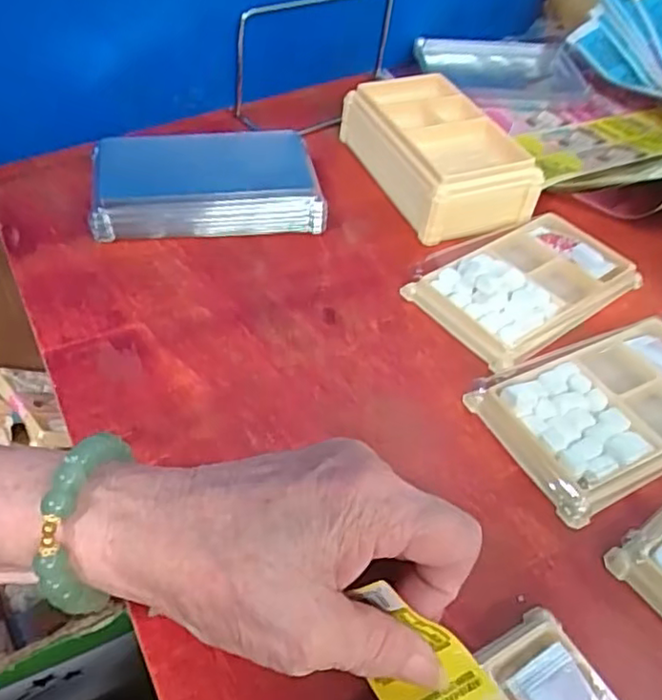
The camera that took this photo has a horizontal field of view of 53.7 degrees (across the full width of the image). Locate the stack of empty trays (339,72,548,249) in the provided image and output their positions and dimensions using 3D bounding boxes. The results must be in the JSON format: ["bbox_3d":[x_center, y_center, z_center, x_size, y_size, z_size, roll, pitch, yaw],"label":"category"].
[{"bbox_3d":[0.073,-0.142,0.457,0.090,0.039,0.143,-10,49,-17],"label":"stack of empty trays"}]

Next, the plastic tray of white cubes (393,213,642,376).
[{"bbox_3d":[0.118,-0.043,0.391,0.134,0.016,0.080,-28,56,-29],"label":"plastic tray of white cubes"}]

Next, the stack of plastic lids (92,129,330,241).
[{"bbox_3d":[-0.078,-0.107,0.417,0.137,0.032,0.078,-5,48,-12],"label":"stack of plastic lids"}]

